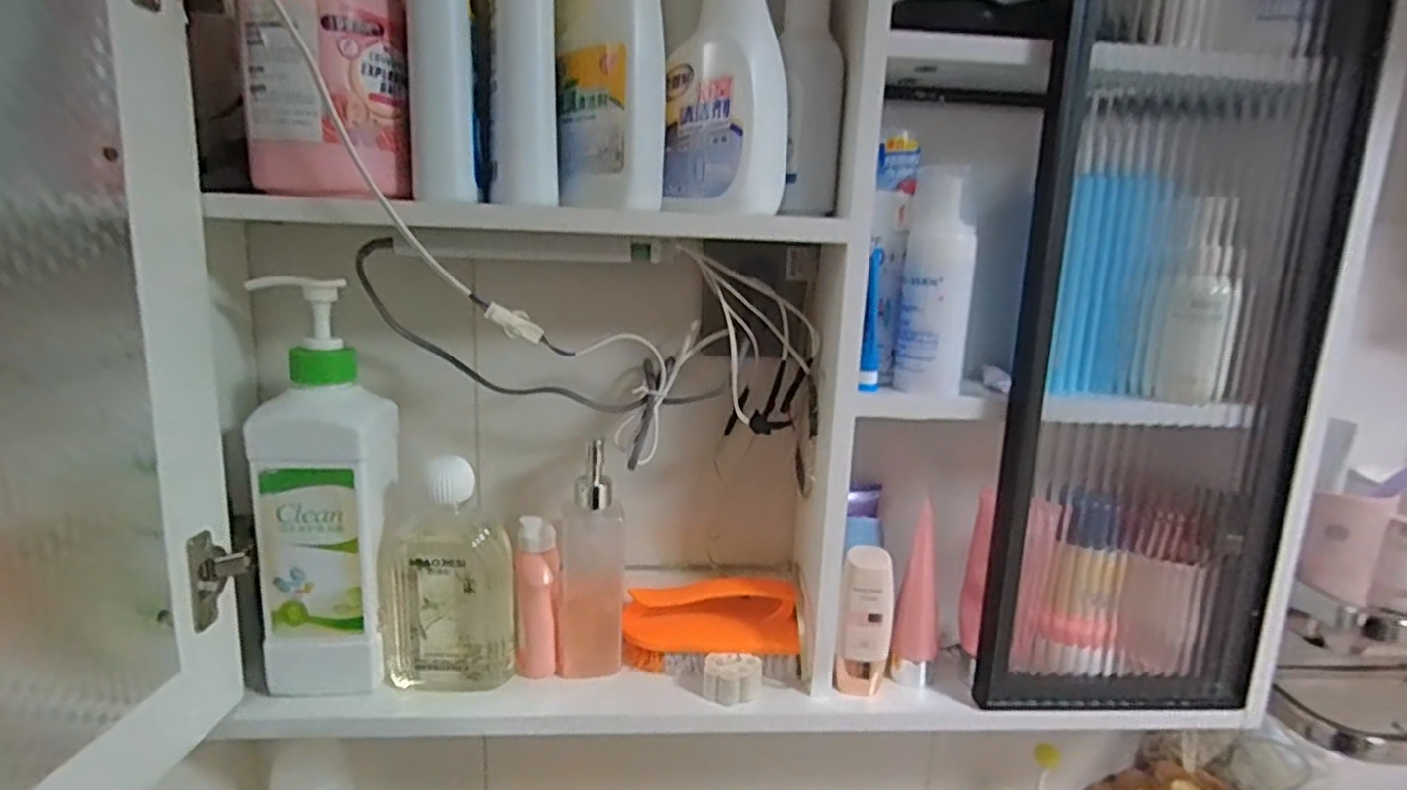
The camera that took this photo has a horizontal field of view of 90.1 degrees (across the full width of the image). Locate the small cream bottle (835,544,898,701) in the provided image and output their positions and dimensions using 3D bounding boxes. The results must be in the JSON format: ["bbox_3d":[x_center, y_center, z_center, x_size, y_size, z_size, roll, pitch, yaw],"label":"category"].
[{"bbox_3d":[0.119,0.168,0.514,0.038,0.112,0.027,6,11,15],"label":"small cream bottle"}]

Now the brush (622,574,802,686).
[{"bbox_3d":[0.007,0.179,0.534,0.133,0.059,0.063,1,11,-5],"label":"brush"}]

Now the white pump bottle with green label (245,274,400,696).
[{"bbox_3d":[-0.260,0.065,0.488,0.083,0.271,0.068,-1,12,-16],"label":"white pump bottle with green label"}]

